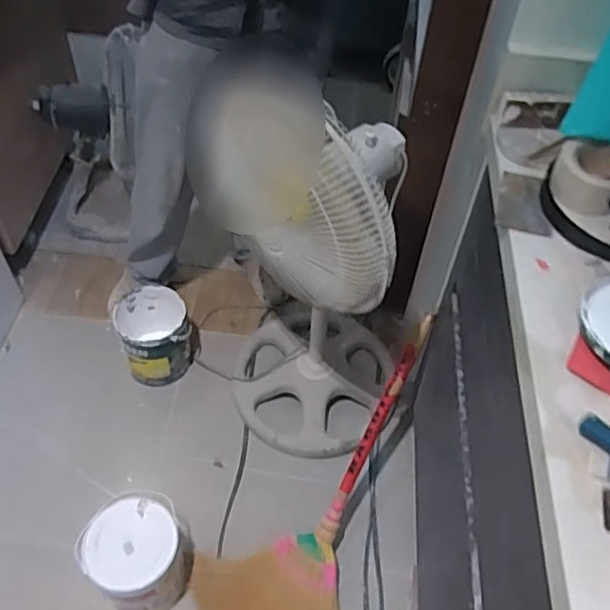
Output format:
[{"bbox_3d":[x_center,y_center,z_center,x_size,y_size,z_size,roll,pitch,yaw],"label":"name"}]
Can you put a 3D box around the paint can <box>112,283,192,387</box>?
[{"bbox_3d":[-0.384,0.080,1.642,0.175,0.207,0.189,2,52,-2],"label":"paint can"}]

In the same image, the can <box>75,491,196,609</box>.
[{"bbox_3d":[-0.326,0.500,1.294,0.187,0.228,0.209,35,57,22],"label":"can"}]

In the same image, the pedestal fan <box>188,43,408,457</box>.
[{"bbox_3d":[0.019,-0.089,1.352,0.400,0.884,0.519,-6,52,-9],"label":"pedestal fan"}]

